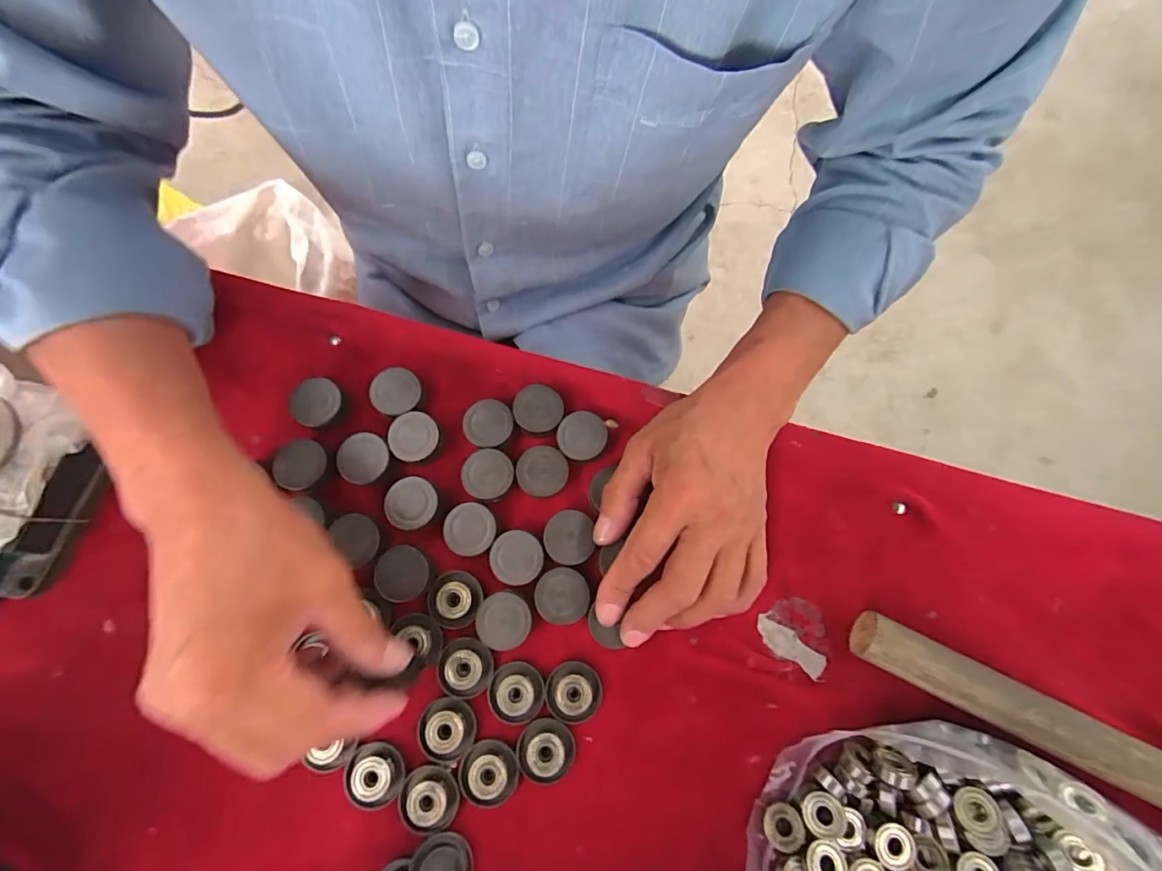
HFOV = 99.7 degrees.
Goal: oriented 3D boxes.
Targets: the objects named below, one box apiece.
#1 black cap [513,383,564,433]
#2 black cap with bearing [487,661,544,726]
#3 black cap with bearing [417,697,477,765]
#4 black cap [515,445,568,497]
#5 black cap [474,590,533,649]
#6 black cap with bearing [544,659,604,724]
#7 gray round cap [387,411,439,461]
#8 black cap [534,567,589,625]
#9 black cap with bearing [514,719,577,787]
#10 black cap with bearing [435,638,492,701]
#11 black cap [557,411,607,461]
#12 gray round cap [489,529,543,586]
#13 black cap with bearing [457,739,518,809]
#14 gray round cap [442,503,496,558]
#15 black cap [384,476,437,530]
[{"bbox_3d":[-0.029,-0.017,0.330,0.032,0.014,0.033,0,75,-1],"label":"black cap"},{"bbox_3d":[-0.038,0.151,0.287,0.032,0.009,0.031,0,75,-1],"label":"black cap with bearing"},{"bbox_3d":[-0.078,0.171,0.282,0.033,0.005,0.034,0,75,-1],"label":"black cap with bearing"},{"bbox_3d":[-0.025,0.024,0.319,0.032,0.020,0.031,0,75,-1],"label":"black cap"},{"bbox_3d":[-0.046,0.111,0.295,0.032,0.013,0.032,0,75,-1],"label":"black cap"},{"bbox_3d":[-0.004,0.152,0.289,0.032,0.009,0.032,0,75,-1],"label":"black cap with bearing"},{"bbox_3d":[-0.108,0.001,0.321,0.031,0.011,0.031,0,75,-1],"label":"gray round cap"},{"bbox_3d":[-0.012,0.098,0.300,0.031,0.019,0.031,0,75,-1],"label":"black cap"},{"bbox_3d":[-0.020,0.181,0.279,0.032,0.009,0.030,0,75,-1],"label":"black cap with bearing"},{"bbox_3d":[-0.069,0.139,0.293,0.032,0.012,0.032,0,75,-1],"label":"black cap with bearing"},{"bbox_3d":[0.000,0.001,0.327,0.032,0.019,0.032,0,75,-1],"label":"black cap"},{"bbox_3d":[-0.040,0.076,0.305,0.031,0.016,0.031,0,75,-1],"label":"gray round cap"},{"bbox_3d":[-0.052,0.192,0.276,0.031,0.007,0.033,0,75,-1],"label":"black cap with bearing"},{"bbox_3d":[-0.070,0.059,0.308,0.033,0.010,0.031,0,75,-1],"label":"gray round cap"},{"bbox_3d":[-0.106,0.043,0.309,0.031,0.009,0.032,0,75,-1],"label":"black cap"}]

